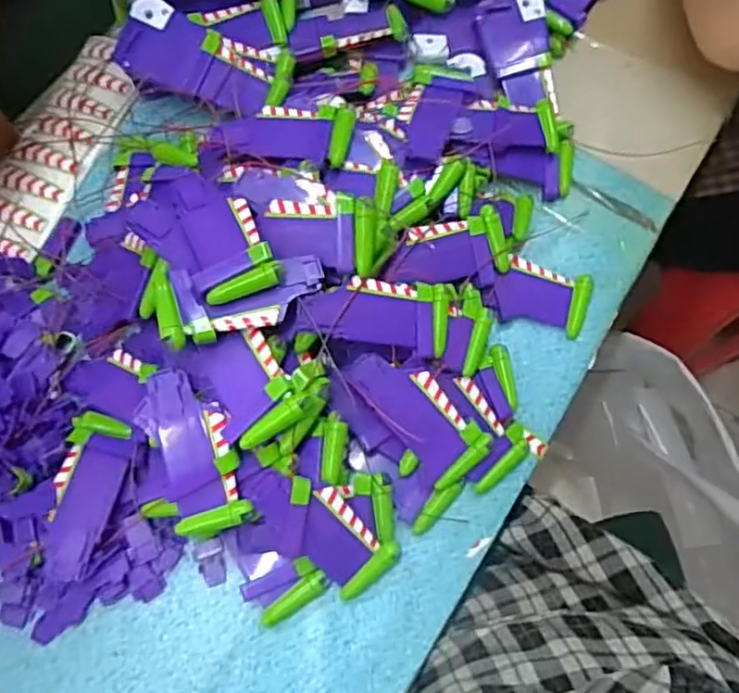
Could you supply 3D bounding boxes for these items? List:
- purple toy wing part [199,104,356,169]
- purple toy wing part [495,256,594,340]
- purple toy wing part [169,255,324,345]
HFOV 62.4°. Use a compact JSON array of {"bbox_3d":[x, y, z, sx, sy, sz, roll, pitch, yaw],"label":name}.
[{"bbox_3d":[-0.057,-0.133,0.380,0.090,0.011,0.043,2,62,6],"label":"purple toy wing part"},{"bbox_3d":[0.115,-0.034,0.404,0.061,0.018,0.040,13,72,5],"label":"purple toy wing part"},{"bbox_3d":[-0.064,-0.029,0.334,0.079,0.017,0.039,-16,72,-5],"label":"purple toy wing part"}]

